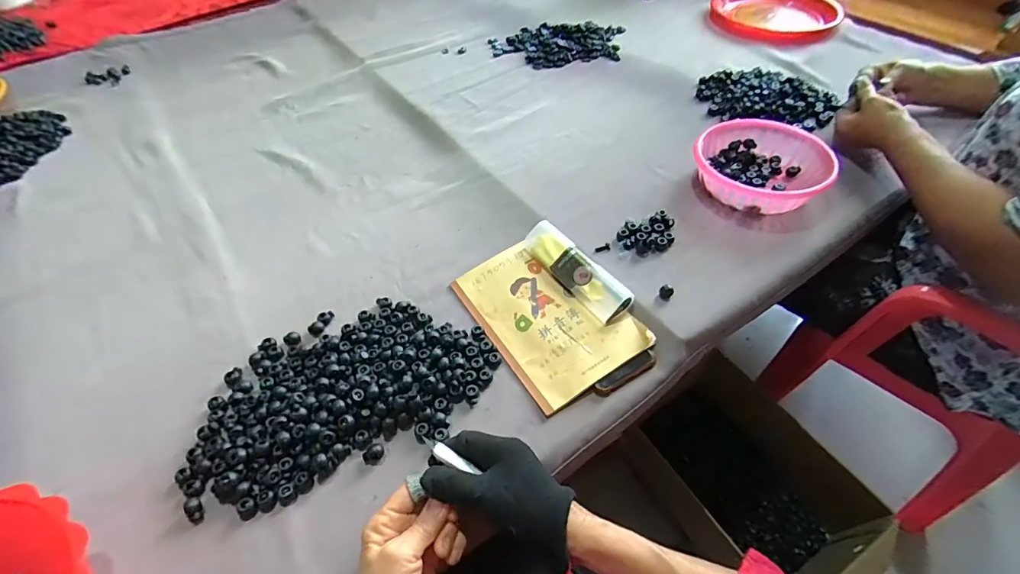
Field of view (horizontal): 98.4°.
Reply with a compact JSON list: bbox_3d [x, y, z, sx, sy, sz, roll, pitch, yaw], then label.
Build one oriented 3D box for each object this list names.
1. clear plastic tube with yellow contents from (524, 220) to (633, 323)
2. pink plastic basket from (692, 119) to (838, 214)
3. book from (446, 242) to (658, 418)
[{"bbox_3d":[0.076,-0.022,0.527,0.046,0.026,0.157,-31,54,-19],"label":"clear plastic tube with yellow contents"},{"bbox_3d":[0.327,-0.155,0.584,0.166,0.053,0.157,31,59,27],"label":"pink plastic basket"},{"bbox_3d":[0.039,0.026,0.501,0.138,0.006,0.204,-31,55,-13],"label":"book"}]

